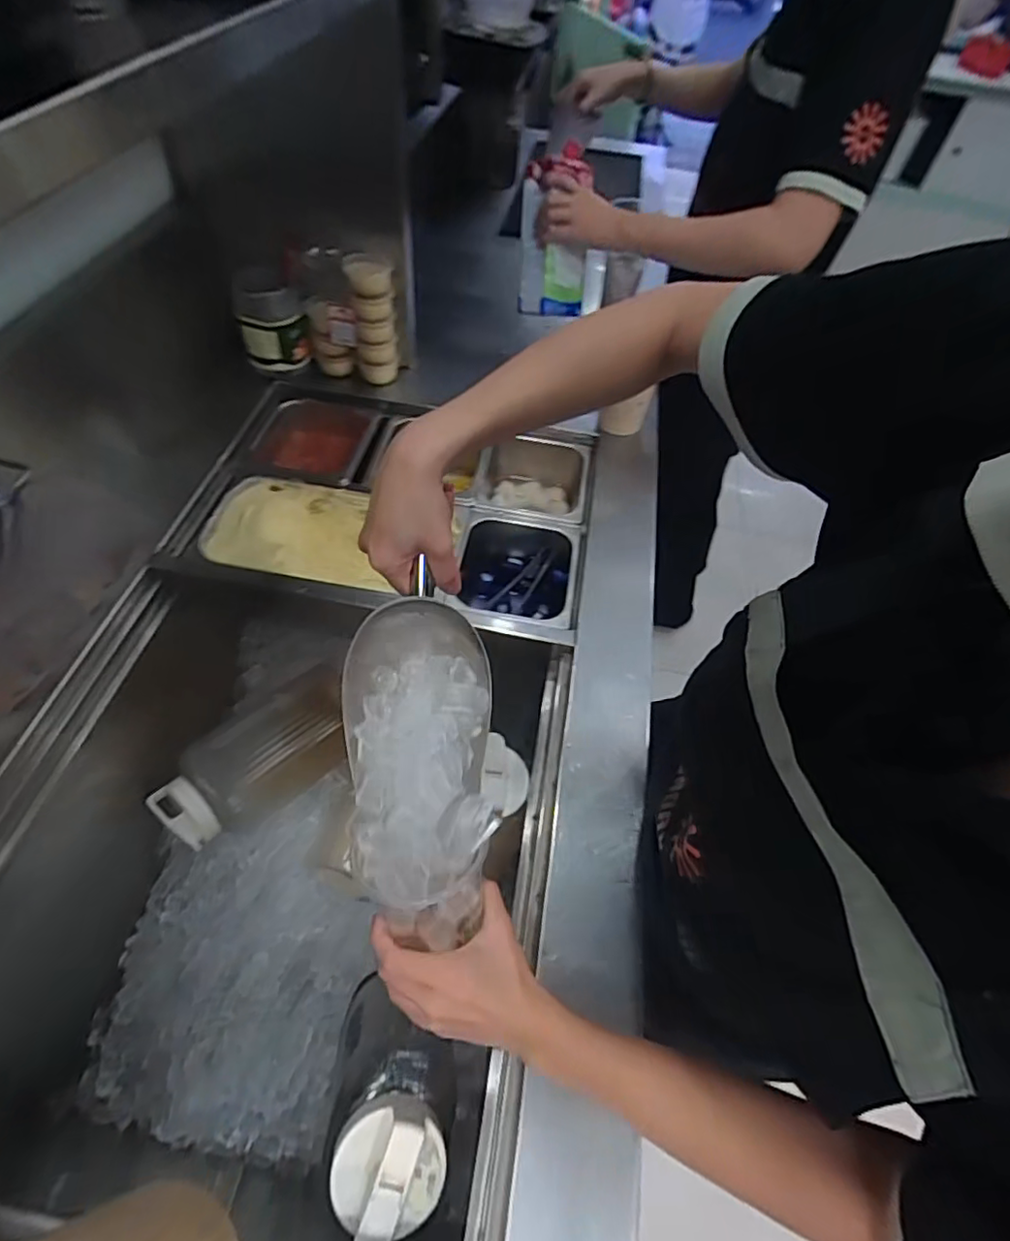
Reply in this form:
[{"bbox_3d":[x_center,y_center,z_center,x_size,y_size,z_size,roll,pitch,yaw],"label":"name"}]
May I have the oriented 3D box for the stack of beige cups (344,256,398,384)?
[{"bbox_3d":[-0.190,-0.435,0.860,0.063,0.160,0.052,-10,56,-12],"label":"stack of beige cups"}]

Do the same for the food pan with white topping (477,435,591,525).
[{"bbox_3d":[0.036,-0.176,0.869,0.150,0.088,0.152,5,54,-2],"label":"food pan with white topping"}]

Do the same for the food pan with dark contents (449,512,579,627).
[{"bbox_3d":[0.013,-0.041,0.767,0.150,0.113,0.190,10,54,2],"label":"food pan with dark contents"}]

